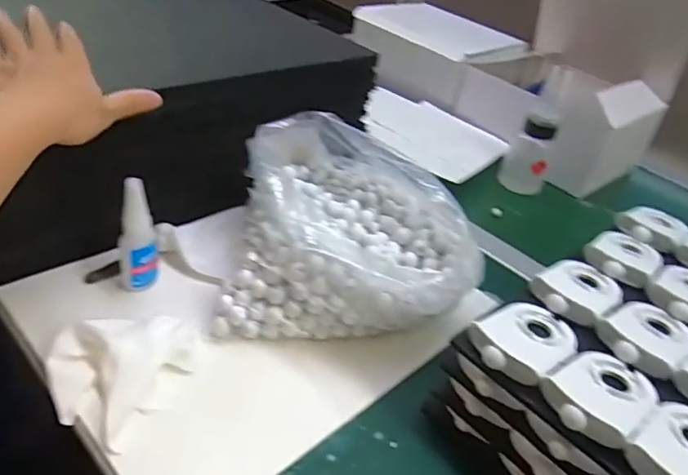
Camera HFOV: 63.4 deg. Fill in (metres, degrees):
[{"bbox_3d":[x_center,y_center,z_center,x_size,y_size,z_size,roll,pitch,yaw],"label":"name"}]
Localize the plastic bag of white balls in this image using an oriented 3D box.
[{"bbox_3d":[0.004,-0.016,0.546,0.215,0.105,0.225,7,34,-7],"label":"plastic bag of white balls"}]

